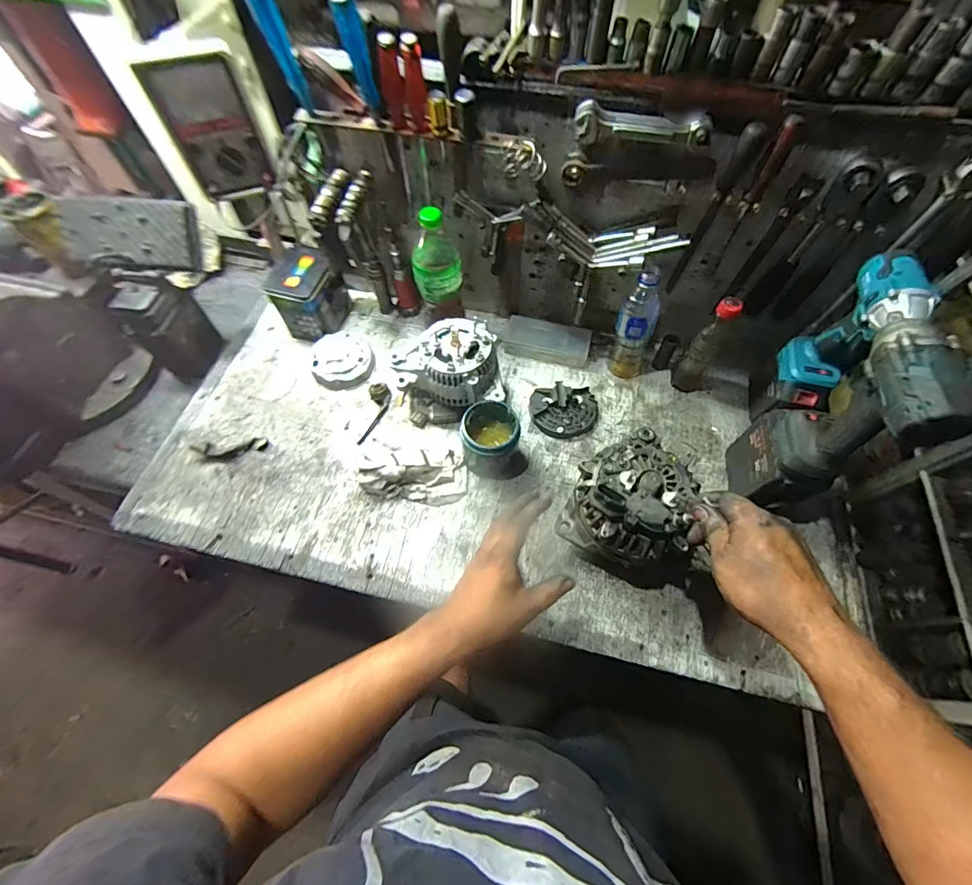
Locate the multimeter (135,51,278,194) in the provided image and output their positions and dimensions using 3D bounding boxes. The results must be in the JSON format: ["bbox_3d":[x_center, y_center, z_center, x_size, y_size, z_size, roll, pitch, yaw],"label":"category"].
[{"bbox_3d":[-0.389,-0.449,0.603,0.113,0.155,0.043,-29,66,-15],"label":"multimeter"}]

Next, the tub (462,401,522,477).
[{"bbox_3d":[0.010,-0.012,0.678,0.085,0.100,0.100,17,63,8],"label":"tub"}]

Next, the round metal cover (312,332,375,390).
[{"bbox_3d":[-0.270,-0.157,0.792,0.110,0.035,0.113,0,62,-1],"label":"round metal cover"}]

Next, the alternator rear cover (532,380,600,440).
[{"bbox_3d":[0.142,-0.059,0.744,0.118,0.029,0.097,-7,62,-5],"label":"alternator rear cover"}]

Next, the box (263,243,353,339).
[{"bbox_3d":[-0.339,-0.284,0.809,0.107,0.125,0.125,14,63,6],"label":"box"}]

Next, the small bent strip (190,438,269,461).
[{"bbox_3d":[-0.437,0.012,0.710,0.123,0.014,0.031,-9,63,-6],"label":"small bent strip"}]

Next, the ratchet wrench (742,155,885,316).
[{"bbox_3d":[0.443,-0.268,0.592,0.039,0.237,0.033,40,68,18],"label":"ratchet wrench"}]

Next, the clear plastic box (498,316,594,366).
[{"bbox_3d":[0.114,-0.194,0.813,0.169,0.030,0.066,13,63,6],"label":"clear plastic box"}]

